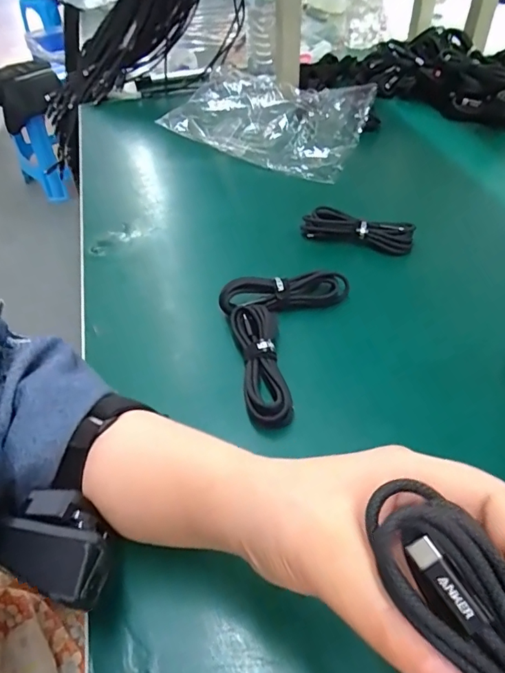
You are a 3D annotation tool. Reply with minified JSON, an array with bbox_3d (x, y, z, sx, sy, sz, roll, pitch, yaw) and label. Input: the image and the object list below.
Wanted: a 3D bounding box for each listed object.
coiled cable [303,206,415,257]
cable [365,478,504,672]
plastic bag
[{"bbox_3d":[0.111,-0.112,0.477,0.112,0.031,0.027,9,49,12],"label":"coiled cable"},{"bbox_3d":[0.074,0.092,0.120,0.027,0.016,0.112,-29,66,-21],"label":"cable"},{"bbox_3d":[0.020,-0.313,0.643,0.267,0.042,0.170,22,53,22],"label":"plastic bag"}]

